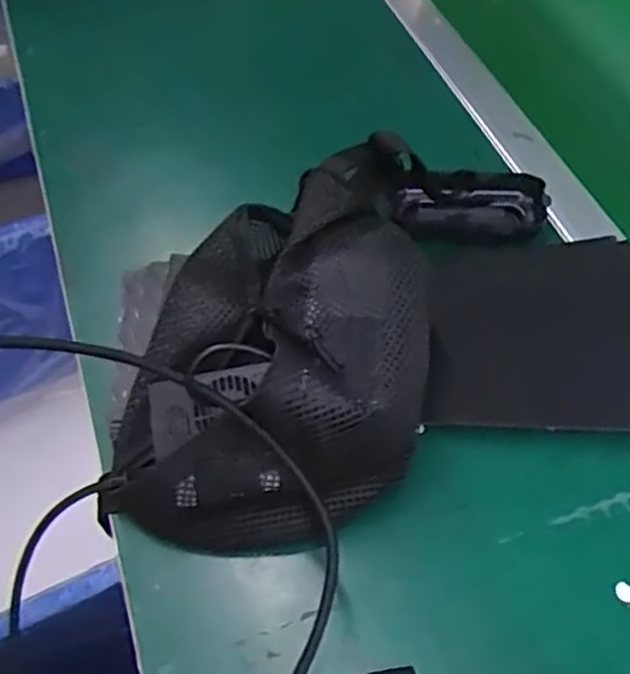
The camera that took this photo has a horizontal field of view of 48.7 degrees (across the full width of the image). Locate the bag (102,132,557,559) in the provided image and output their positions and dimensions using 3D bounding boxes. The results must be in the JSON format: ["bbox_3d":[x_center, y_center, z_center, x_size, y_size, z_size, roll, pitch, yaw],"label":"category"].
[{"bbox_3d":[0.013,-0.028,0.429,0.157,0.094,0.340,27,62,18],"label":"bag"}]

